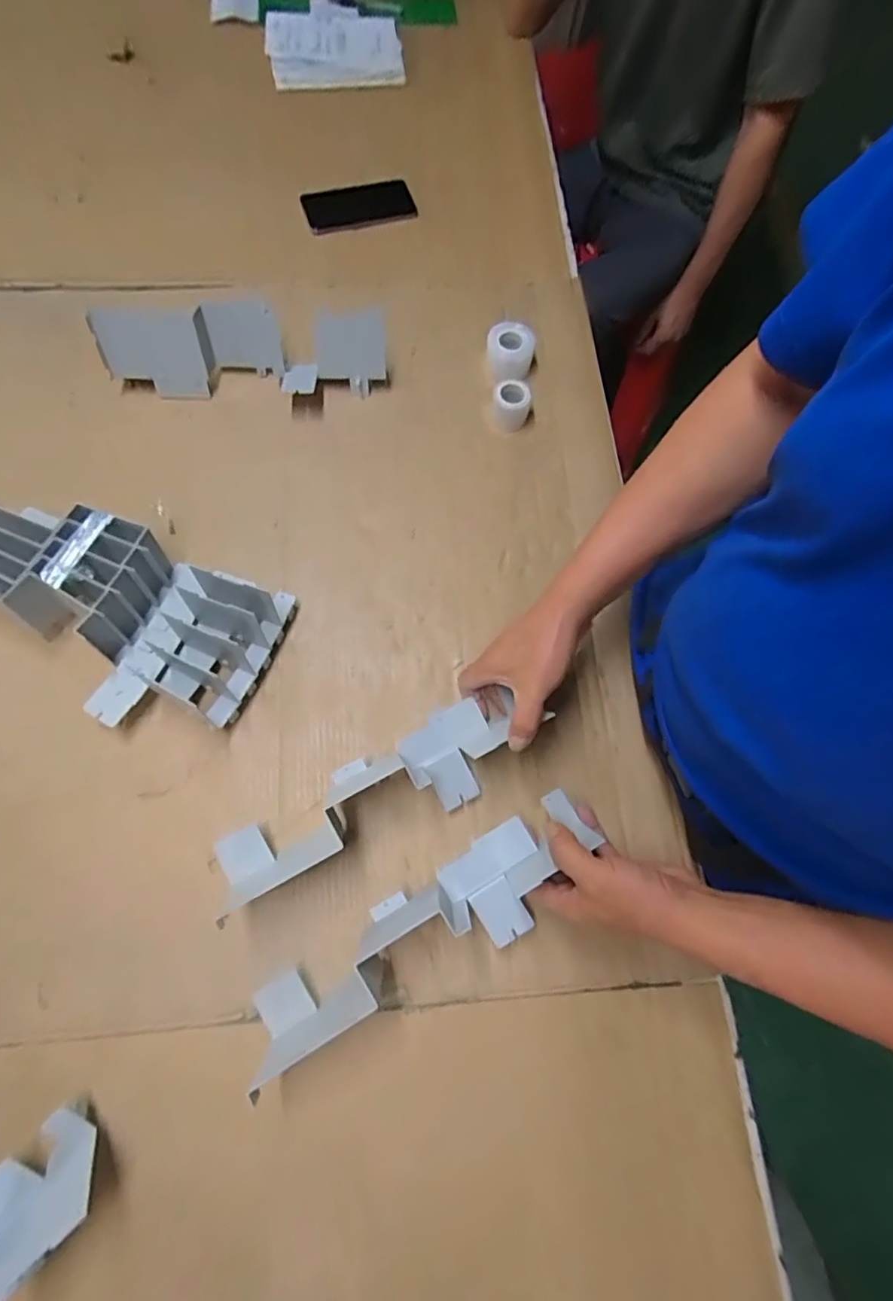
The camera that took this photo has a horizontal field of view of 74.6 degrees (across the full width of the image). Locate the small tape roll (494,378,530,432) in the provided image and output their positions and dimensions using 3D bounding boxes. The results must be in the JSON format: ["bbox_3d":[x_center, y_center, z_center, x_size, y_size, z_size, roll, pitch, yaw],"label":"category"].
[{"bbox_3d":[0.079,-0.302,0.720,0.043,0.044,0.041,1,71,-2],"label":"small tape roll"}]

